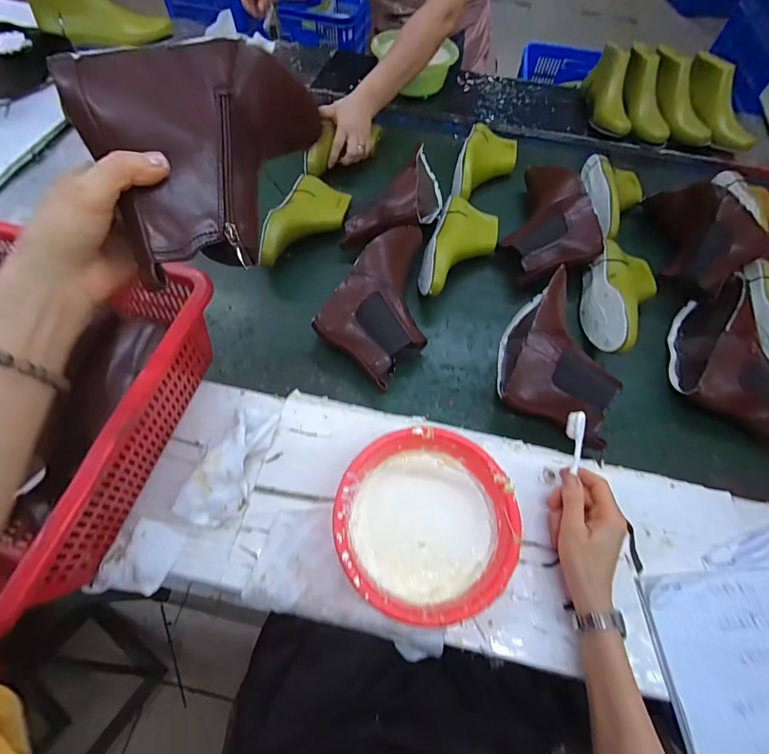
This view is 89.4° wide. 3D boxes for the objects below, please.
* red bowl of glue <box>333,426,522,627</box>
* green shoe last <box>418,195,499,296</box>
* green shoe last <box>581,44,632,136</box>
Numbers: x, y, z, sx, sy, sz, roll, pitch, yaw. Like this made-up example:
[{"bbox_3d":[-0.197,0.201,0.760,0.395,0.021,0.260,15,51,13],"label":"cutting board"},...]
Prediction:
[{"bbox_3d":[0.044,0.160,0.436,0.186,0.073,0.183,2,64,-2],"label":"red bowl of glue"},{"bbox_3d":[0.132,-0.222,0.673,0.108,0.076,0.233,19,65,6],"label":"green shoe last"},{"bbox_3d":[0.504,-0.621,0.863,0.074,0.108,0.223,8,64,1],"label":"green shoe last"}]

